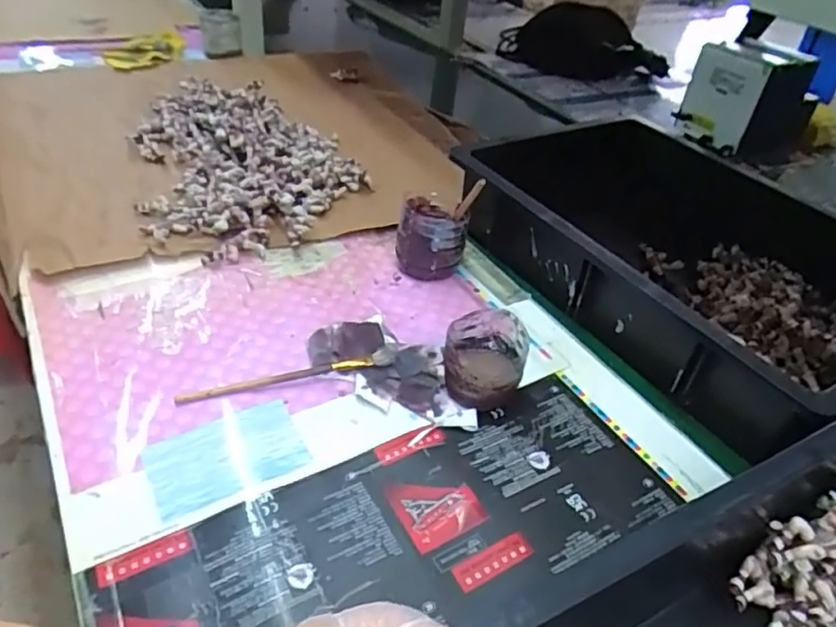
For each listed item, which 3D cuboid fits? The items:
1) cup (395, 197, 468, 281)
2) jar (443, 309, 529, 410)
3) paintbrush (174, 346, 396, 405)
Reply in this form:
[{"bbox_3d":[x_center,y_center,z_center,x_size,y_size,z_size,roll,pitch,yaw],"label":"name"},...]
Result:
[{"bbox_3d":[0.009,-0.081,0.649,0.057,0.075,0.074,-11,42,-20],"label":"cup"},{"bbox_3d":[0.055,0.041,0.514,0.064,0.061,0.069,4,39,-3],"label":"jar"},{"bbox_3d":[-0.106,0.050,0.510,0.179,0.017,0.016,-7,41,-15],"label":"paintbrush"}]

